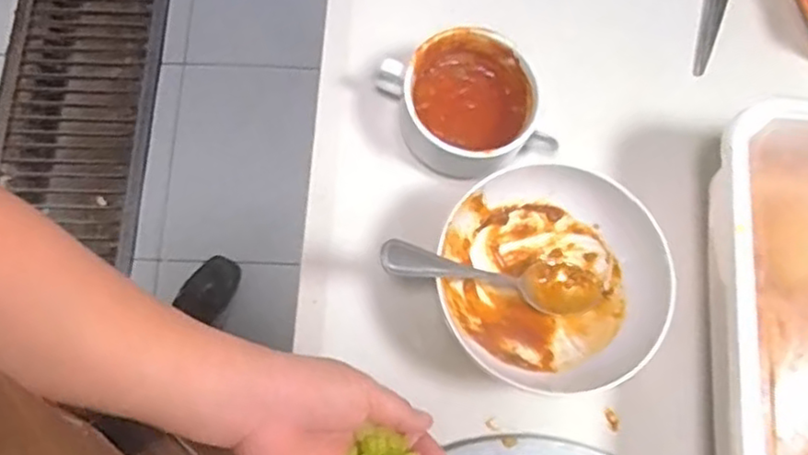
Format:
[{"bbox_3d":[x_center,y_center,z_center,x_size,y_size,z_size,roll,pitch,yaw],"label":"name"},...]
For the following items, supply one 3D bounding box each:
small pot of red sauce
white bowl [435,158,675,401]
[{"bbox_3d":[0.048,-0.090,0.525,0.116,0.055,0.105,-22,76,-8],"label":"small pot of red sauce"},{"bbox_3d":[0.104,0.035,0.486,0.151,0.064,0.149,1,74,-2],"label":"white bowl"}]

